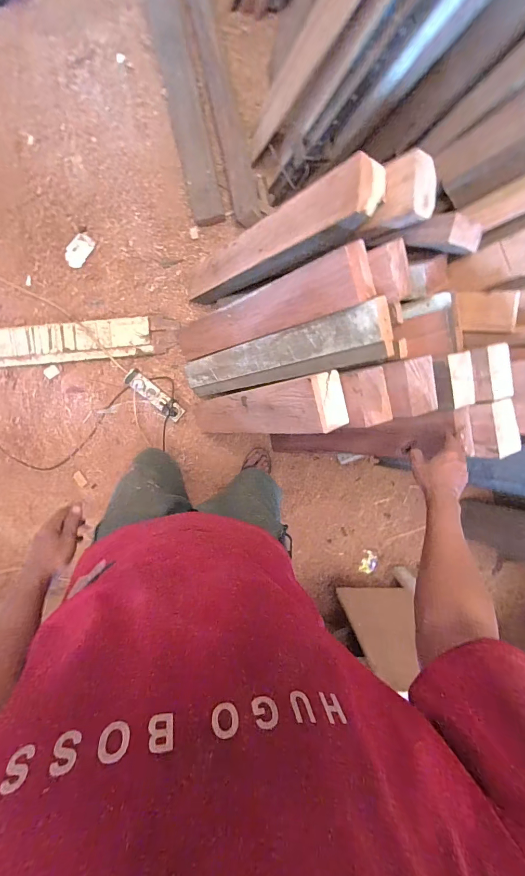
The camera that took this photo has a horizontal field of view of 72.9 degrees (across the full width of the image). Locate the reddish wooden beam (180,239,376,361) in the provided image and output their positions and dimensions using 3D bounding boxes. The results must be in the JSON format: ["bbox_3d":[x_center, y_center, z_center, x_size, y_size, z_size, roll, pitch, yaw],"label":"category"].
[{"bbox_3d":[-0.038,-0.336,0.999,0.081,0.725,0.109,-6,93,-39],"label":"reddish wooden beam"}]

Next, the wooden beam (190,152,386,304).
[{"bbox_3d":[-0.013,-0.505,0.993,0.077,0.763,0.129,2,94,-34],"label":"wooden beam"}]

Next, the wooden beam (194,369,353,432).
[{"bbox_3d":[-0.041,-0.072,0.982,0.058,0.764,0.114,-5,93,-28],"label":"wooden beam"}]

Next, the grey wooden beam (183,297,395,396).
[{"bbox_3d":[0.016,-0.225,1.047,0.104,0.777,0.117,-7,93,-41],"label":"grey wooden beam"}]

